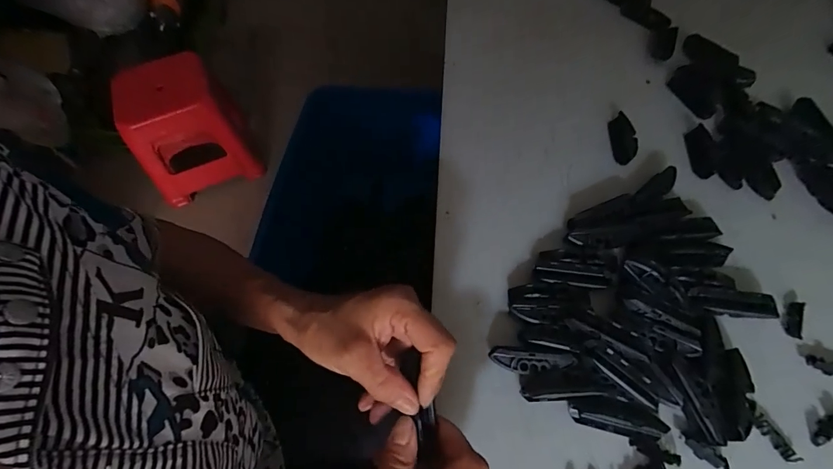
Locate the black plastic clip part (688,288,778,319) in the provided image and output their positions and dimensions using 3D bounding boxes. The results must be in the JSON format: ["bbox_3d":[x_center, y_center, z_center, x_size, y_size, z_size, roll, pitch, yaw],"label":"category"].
[{"bbox_3d":[0.277,0.062,0.361,0.067,0.017,0.021,5,61,7],"label":"black plastic clip part"}]

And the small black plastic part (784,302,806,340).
[{"bbox_3d":[0.332,0.073,0.356,0.013,0.004,0.035,22,64,15],"label":"small black plastic part"}]

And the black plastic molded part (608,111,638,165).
[{"bbox_3d":[0.236,-0.108,0.466,0.022,0.021,0.067,4,61,6],"label":"black plastic molded part"}]

